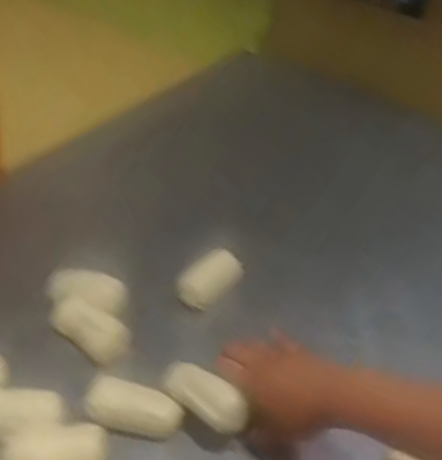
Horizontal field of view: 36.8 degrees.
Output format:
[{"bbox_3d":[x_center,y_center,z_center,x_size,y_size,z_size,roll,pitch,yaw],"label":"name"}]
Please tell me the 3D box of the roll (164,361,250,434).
[{"bbox_3d":[-0.014,0.148,0.597,0.091,0.030,0.031,32,45,29],"label":"roll"}]

